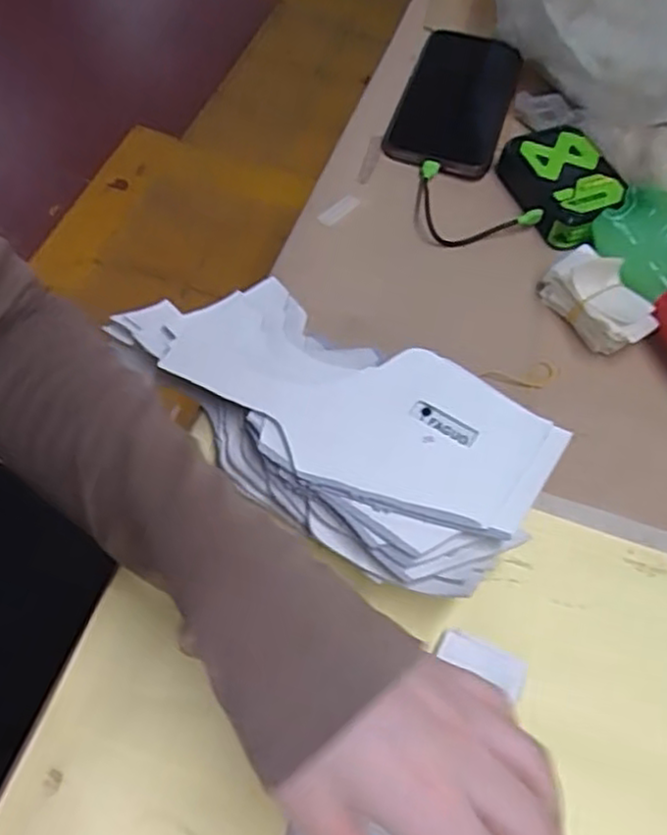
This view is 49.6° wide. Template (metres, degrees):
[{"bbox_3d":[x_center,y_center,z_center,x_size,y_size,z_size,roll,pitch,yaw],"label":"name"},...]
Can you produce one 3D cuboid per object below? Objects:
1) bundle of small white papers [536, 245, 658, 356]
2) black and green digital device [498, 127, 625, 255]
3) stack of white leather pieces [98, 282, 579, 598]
[{"bbox_3d":[0.166,-0.075,0.452,0.038,0.044,0.074,-21,62,-17],"label":"bundle of small white papers"},{"bbox_3d":[0.162,-0.162,0.512,0.068,0.034,0.099,-10,59,-11],"label":"black and green digital device"},{"bbox_3d":[-0.014,-0.004,0.389,0.249,0.046,0.118,33,61,15],"label":"stack of white leather pieces"}]

